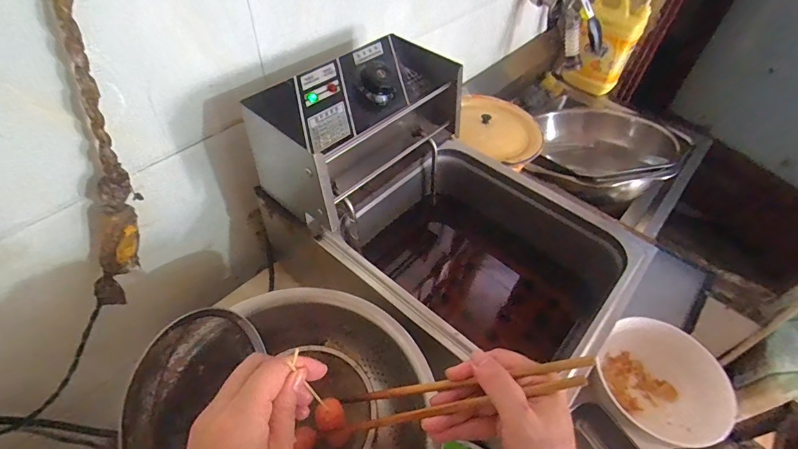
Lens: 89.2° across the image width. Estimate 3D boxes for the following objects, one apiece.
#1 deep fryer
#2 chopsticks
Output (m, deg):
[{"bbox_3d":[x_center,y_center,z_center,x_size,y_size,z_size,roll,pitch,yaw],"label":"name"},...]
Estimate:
[{"bbox_3d":[0.065,-0.011,0.515,0.410,0.249,0.267,33,55,22],"label":"deep fryer"},{"bbox_3d":[0.046,0.133,0.318,0.206,0.024,0.034,-23,45,24],"label":"chopsticks"}]

